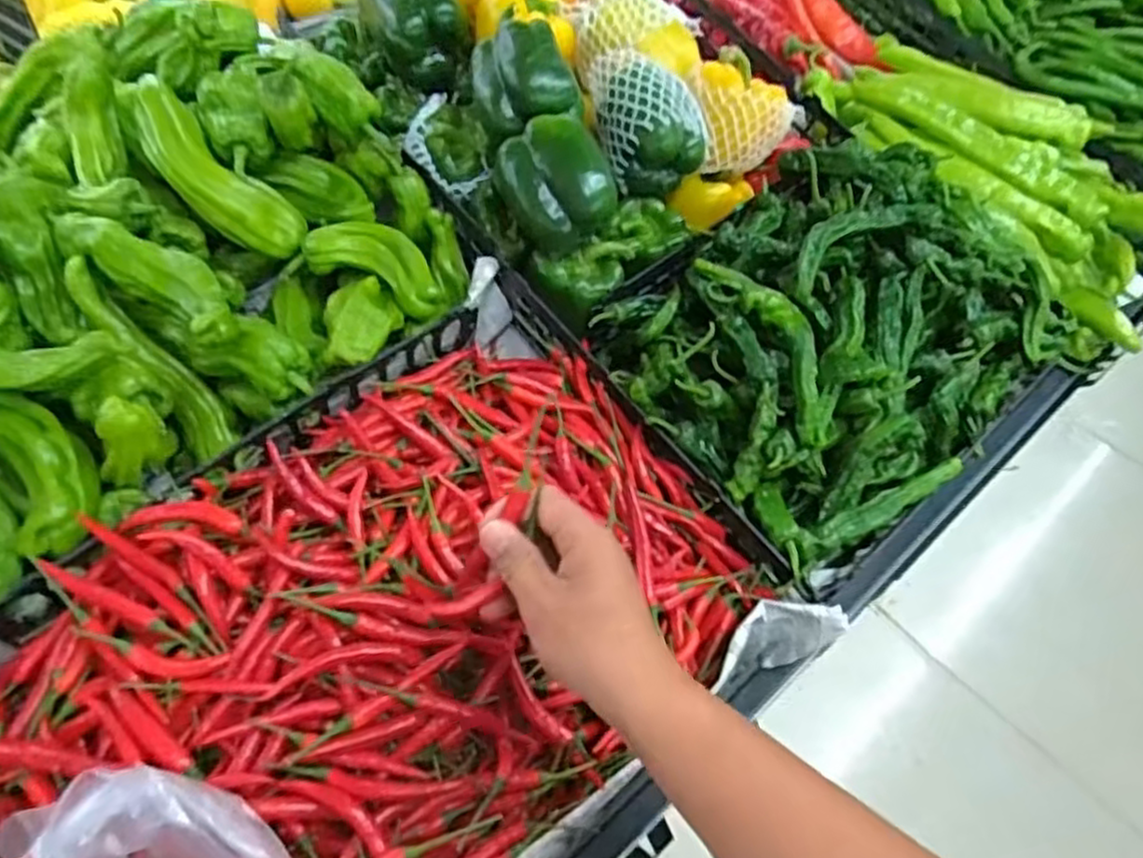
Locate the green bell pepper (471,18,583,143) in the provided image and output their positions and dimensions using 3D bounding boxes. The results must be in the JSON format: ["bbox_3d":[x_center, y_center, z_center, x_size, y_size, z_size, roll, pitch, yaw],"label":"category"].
[{"bbox_3d":[-0.045,-0.301,0.648,0.073,0.076,0.099,-31,62,-24],"label":"green bell pepper"}]

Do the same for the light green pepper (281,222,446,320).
[{"bbox_3d":[-0.161,-0.134,0.597,0.131,0.032,0.052,23,55,12],"label":"light green pepper"}]

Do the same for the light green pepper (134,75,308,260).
[{"bbox_3d":[-0.285,-0.200,0.582,0.163,0.038,0.054,47,58,-11],"label":"light green pepper"}]

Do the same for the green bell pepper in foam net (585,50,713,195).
[{"bbox_3d":[0.071,-0.289,0.695,0.085,0.090,0.115,-13,56,-13],"label":"green bell pepper in foam net"}]

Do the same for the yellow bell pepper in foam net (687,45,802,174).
[{"bbox_3d":[0.156,-0.306,0.720,0.093,0.069,0.103,36,59,20],"label":"yellow bell pepper in foam net"}]

